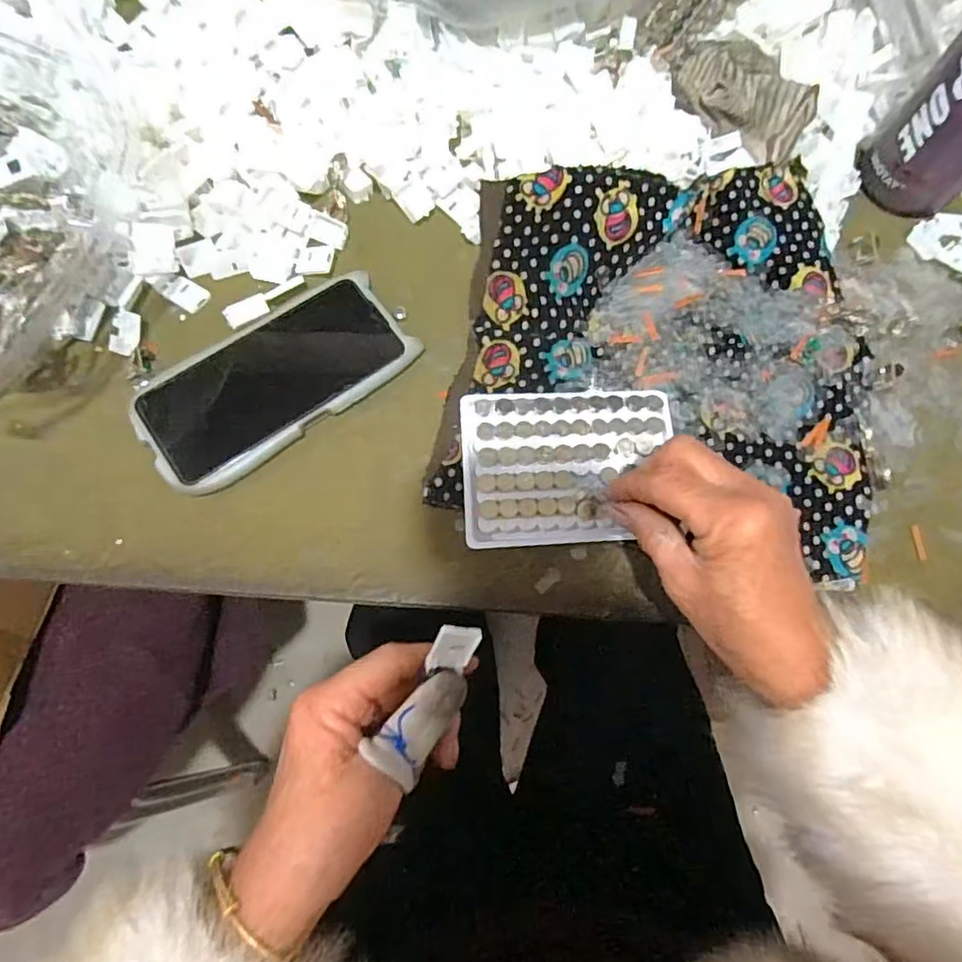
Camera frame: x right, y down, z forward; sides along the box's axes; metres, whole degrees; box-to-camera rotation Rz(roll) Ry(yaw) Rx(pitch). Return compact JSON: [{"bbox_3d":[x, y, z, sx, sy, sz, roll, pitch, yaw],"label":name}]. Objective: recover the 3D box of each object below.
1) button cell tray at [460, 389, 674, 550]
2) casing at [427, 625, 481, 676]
[{"bbox_3d":[0.053,-0.010,0.365,0.126,0.014,0.094,-2,75,-3],"label":"button cell tray"},{"bbox_3d":[-0.013,0.079,0.287,0.020,0.029,0.004,13,33,-14],"label":"casing"}]

